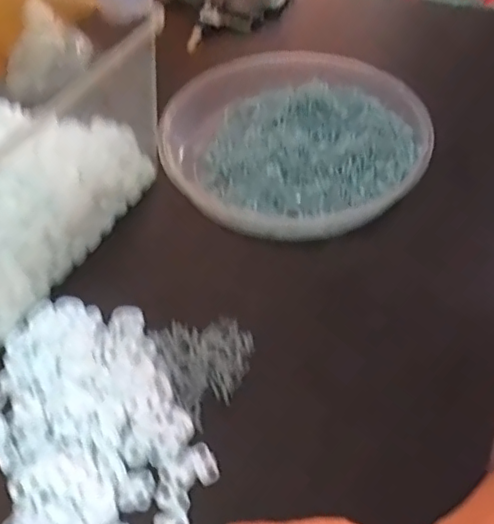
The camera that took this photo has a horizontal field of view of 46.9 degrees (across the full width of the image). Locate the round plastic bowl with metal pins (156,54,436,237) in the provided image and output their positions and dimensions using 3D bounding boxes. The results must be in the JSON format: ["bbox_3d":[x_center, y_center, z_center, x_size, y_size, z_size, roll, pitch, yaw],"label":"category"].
[{"bbox_3d":[0.043,-0.114,0.504,0.221,0.054,0.216,-2,49,2],"label":"round plastic bowl with metal pins"}]

